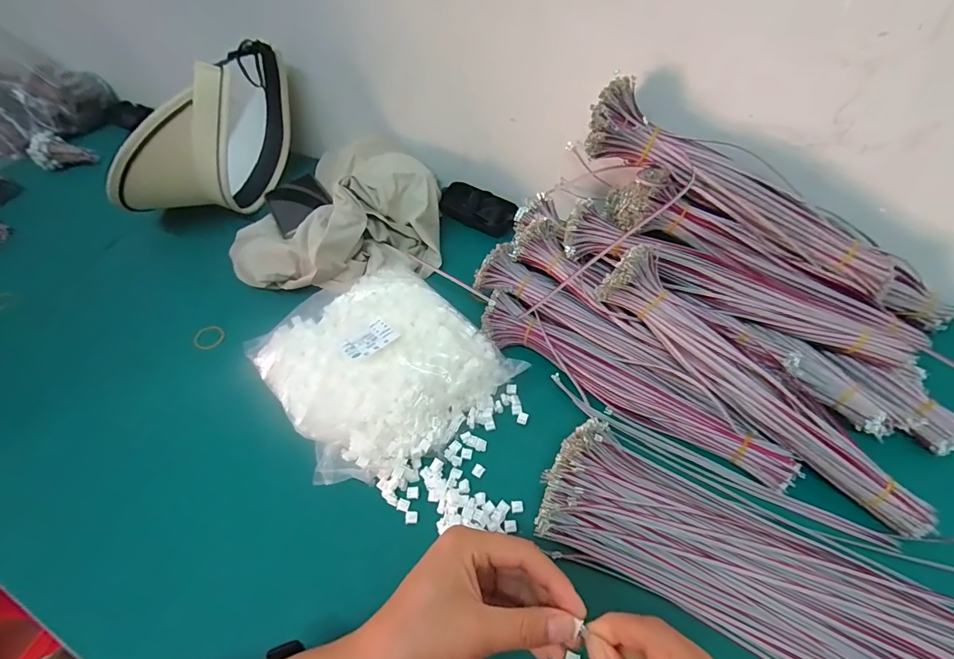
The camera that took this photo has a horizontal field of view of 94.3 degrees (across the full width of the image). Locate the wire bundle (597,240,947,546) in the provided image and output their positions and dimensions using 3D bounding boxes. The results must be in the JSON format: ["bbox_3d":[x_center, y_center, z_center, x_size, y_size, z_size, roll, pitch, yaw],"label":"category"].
[{"bbox_3d":[0.223,0.046,0.358,0.038,0.035,0.290,-40,77,-22],"label":"wire bundle"}]

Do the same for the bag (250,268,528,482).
[{"bbox_3d":[-0.095,0.029,0.427,0.190,0.049,0.194,-35,58,-19],"label":"bag"}]

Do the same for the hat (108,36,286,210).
[{"bbox_3d":[-0.335,-0.232,0.574,0.111,0.178,0.257,34,63,26],"label":"hat"}]

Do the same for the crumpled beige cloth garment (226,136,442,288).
[{"bbox_3d":[-0.172,-0.146,0.548,0.245,0.084,0.220,-5,53,1],"label":"crumpled beige cloth garment"}]

